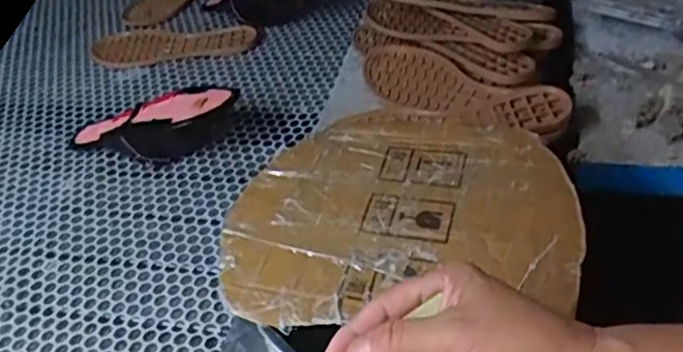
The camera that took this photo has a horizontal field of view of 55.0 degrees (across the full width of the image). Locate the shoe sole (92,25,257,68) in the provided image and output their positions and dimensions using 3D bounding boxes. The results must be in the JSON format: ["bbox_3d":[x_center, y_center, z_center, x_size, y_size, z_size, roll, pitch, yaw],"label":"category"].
[{"bbox_3d":[-0.244,-0.195,0.953,0.236,0.015,0.088,-4,43,3],"label":"shoe sole"}]

